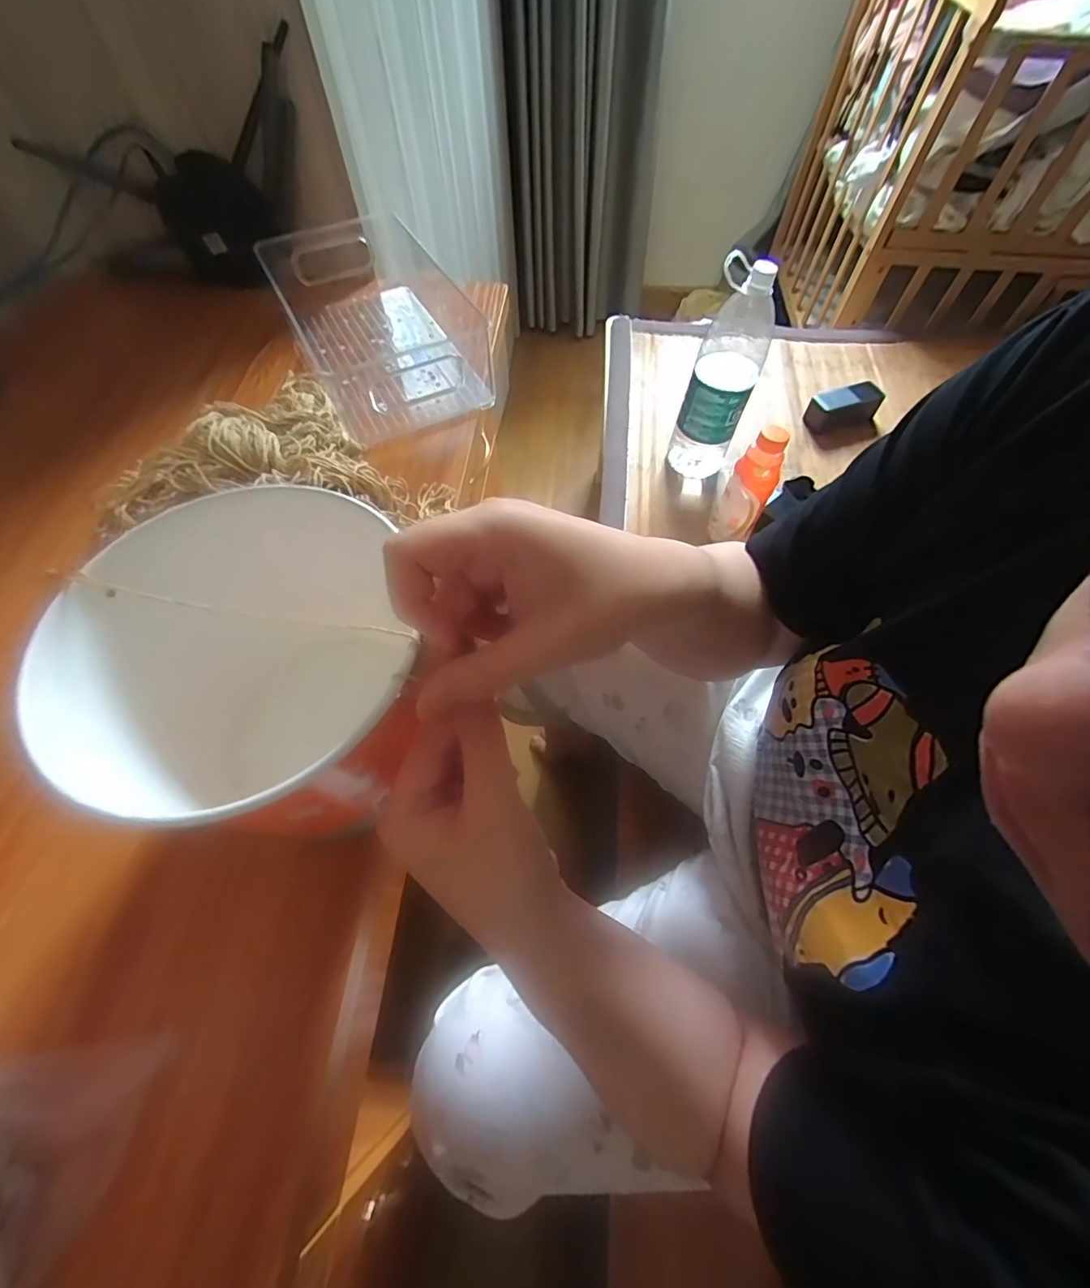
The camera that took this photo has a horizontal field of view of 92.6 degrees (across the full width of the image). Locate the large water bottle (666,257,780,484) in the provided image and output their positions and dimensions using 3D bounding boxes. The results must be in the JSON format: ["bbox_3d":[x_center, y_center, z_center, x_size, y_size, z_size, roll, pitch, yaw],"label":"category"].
[{"bbox_3d":[0.284,-0.419,0.841,0.105,0.337,0.107,16,61,11],"label":"large water bottle"}]

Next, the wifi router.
[{"bbox_3d":[-0.378,-0.489,0.551,0.350,0.183,0.045,-11,56,23],"label":"wifi router"}]

